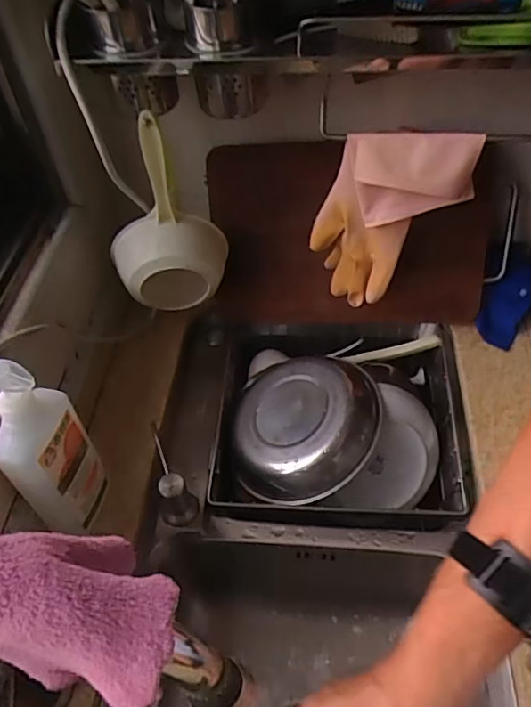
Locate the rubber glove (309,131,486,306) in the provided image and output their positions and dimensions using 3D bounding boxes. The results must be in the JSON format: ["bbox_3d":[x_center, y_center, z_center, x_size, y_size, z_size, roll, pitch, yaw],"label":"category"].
[{"bbox_3d":[0.133,-0.145,0.619,0.156,0.203,0.050,13,52,15],"label":"rubber glove"}]

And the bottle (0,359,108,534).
[{"bbox_3d":[-0.205,0.090,0.522,0.041,0.229,0.074,3,50,7],"label":"bottle"}]

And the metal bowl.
[{"bbox_3d":[0.047,0.093,0.698,0.193,0.069,0.193,-19,49,19],"label":"metal bowl"}]

